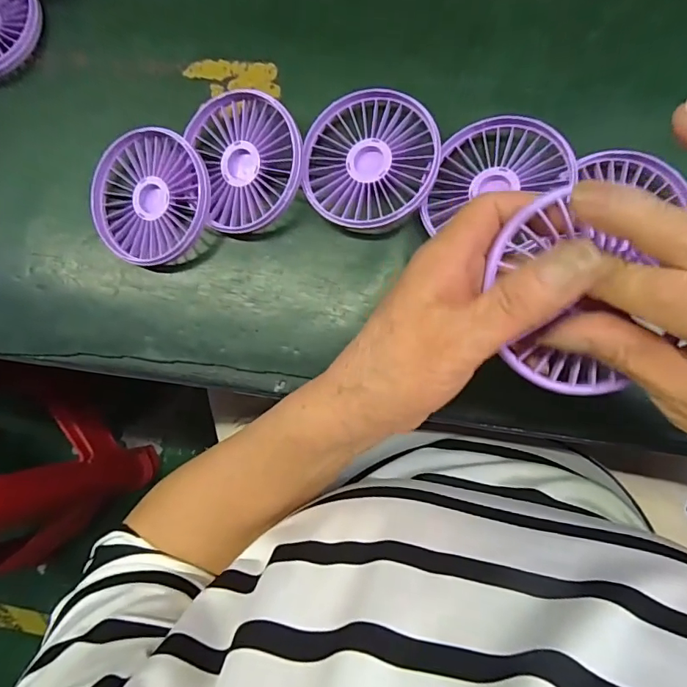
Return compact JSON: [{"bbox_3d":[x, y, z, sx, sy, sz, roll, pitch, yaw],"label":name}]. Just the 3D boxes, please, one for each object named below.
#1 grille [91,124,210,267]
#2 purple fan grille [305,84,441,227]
[{"bbox_3d":[-0.129,-0.098,0.325,0.085,0.018,0.087,9,97,17],"label":"grille"},{"bbox_3d":[0.017,-0.118,0.308,0.084,0.021,0.087,6,88,9],"label":"purple fan grille"}]

